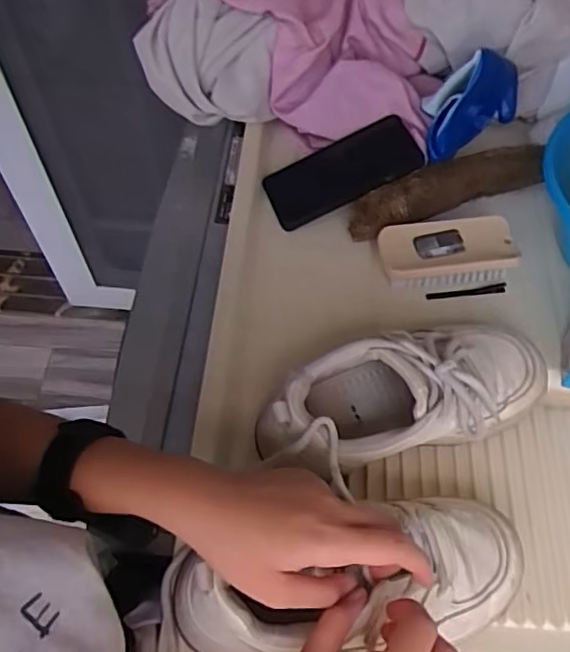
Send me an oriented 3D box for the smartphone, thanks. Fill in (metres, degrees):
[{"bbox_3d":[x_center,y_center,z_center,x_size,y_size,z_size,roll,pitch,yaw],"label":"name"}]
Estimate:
[{"bbox_3d":[0.061,-0.162,0.638,0.161,0.014,0.084,-26,61,3],"label":"smartphone"}]

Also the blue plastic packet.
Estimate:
[{"bbox_3d":[0.194,-0.235,0.609,0.116,0.097,0.038,-32,63,-15],"label":"blue plastic packet"}]

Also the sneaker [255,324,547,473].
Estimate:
[{"bbox_3d":[0.103,0.055,0.480,0.235,0.102,0.085,-8,59,-18],"label":"sneaker"}]

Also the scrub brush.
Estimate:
[{"bbox_3d":[0.160,-0.071,0.600,0.128,0.036,0.062,-5,60,-1],"label":"scrub brush"}]

